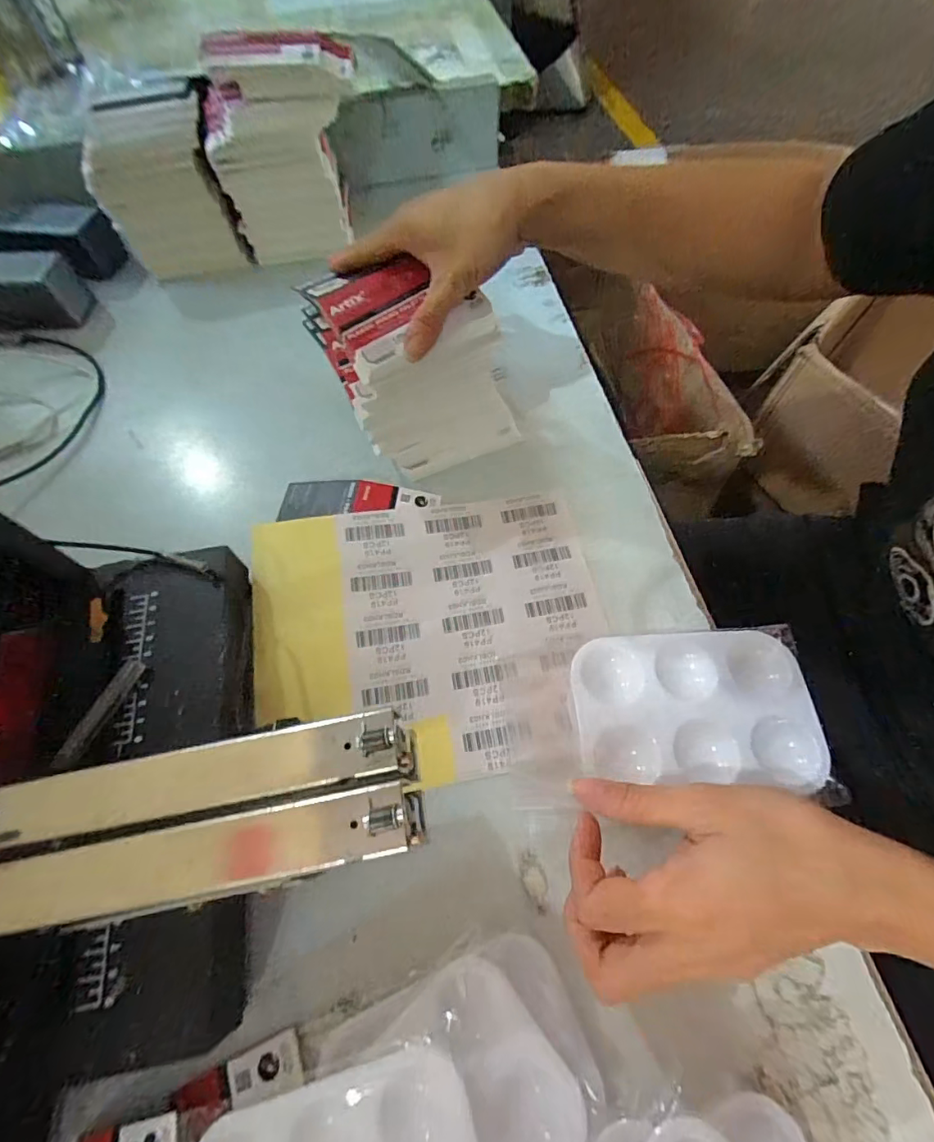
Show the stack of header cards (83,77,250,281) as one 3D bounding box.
[{"bbox_3d":[-0.307,-0.392,0.513,0.114,0.132,0.080,-9,62,-4],"label":"stack of header cards"}]

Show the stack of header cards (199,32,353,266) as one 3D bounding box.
[{"bbox_3d":[-0.179,-0.423,0.507,0.141,0.152,0.074,-4,62,-1],"label":"stack of header cards"}]

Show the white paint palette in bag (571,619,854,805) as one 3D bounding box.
[{"bbox_3d":[0.121,0.074,0.265,0.122,0.013,0.085,-3,62,0],"label":"white paint palette in bag"}]

